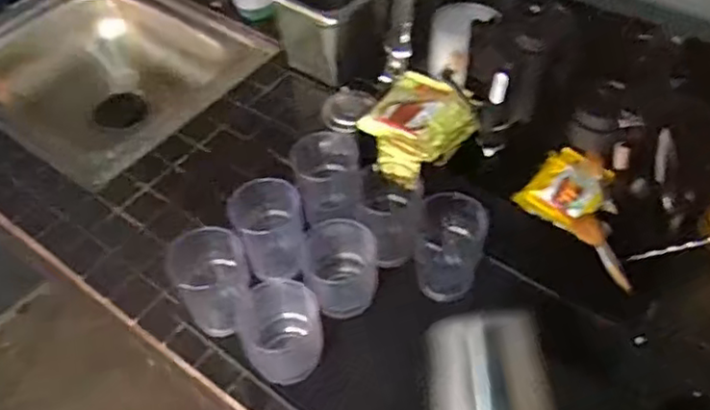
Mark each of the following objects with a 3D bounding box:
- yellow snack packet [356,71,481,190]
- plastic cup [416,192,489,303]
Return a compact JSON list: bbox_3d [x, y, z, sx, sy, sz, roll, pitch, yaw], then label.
[{"bbox_3d":[0.069,-0.100,0.825,0.122,0.046,0.138,35,60,28],"label":"yellow snack packet"},{"bbox_3d":[0.109,0.047,0.757,0.076,0.094,0.085,5,51,8],"label":"plastic cup"}]

